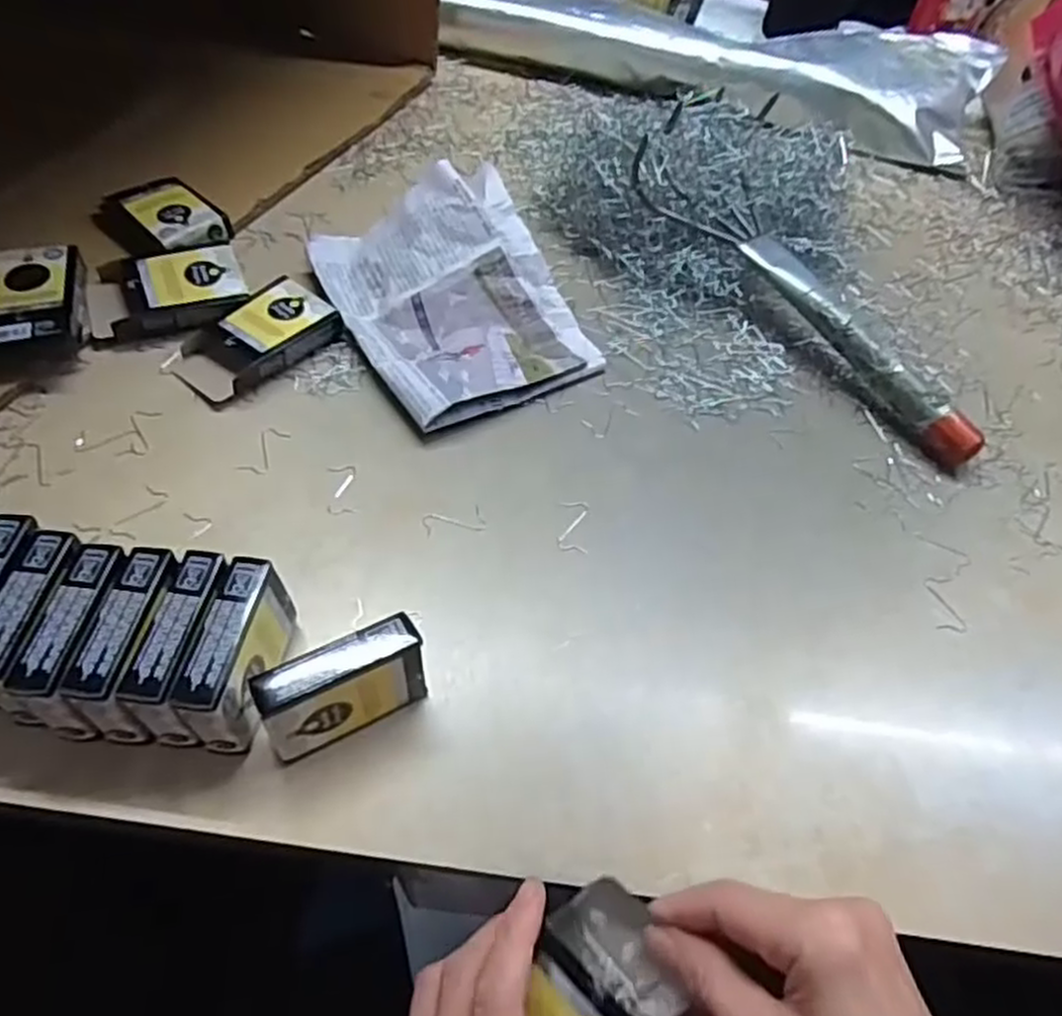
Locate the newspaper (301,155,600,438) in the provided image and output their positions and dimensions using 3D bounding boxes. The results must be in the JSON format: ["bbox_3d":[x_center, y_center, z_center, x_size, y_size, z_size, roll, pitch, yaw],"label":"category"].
[{"bbox_3d":[-0.052,-0.149,0.514,0.148,0.042,0.187,-27,65,-19],"label":"newspaper"}]

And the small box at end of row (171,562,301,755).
[{"bbox_3d":[-0.132,0.068,0.351,0.023,0.062,0.077,11,54,2],"label":"small box at end of row"}]

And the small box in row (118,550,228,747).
[{"bbox_3d":[-0.155,0.063,0.348,0.024,0.054,0.078,6,54,-1],"label":"small box in row"}]

